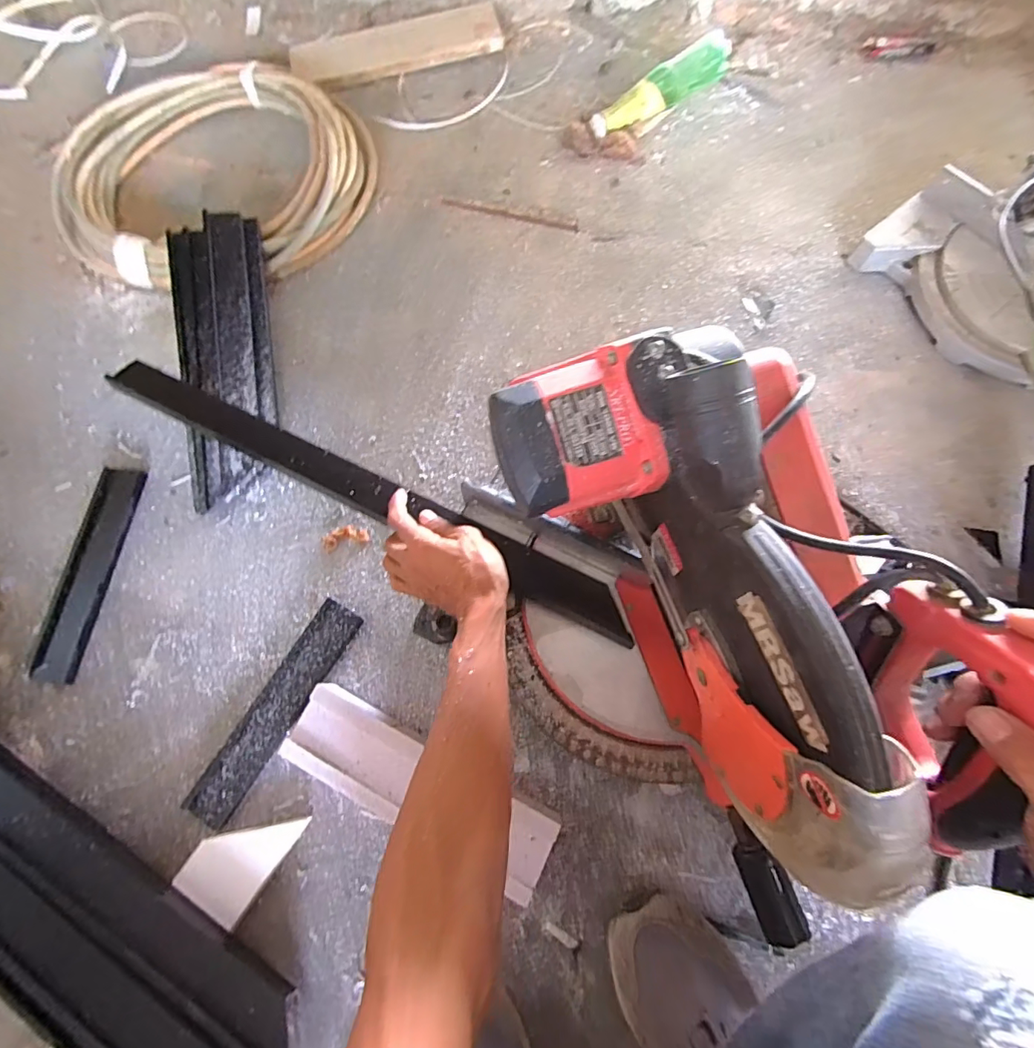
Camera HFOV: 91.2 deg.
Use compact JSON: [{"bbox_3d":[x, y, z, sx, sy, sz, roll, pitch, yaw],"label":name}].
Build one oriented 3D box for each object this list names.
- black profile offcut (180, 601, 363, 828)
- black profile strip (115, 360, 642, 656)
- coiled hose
[{"bbox_3d":[-0.260,0.202,0.555,0.050,0.024,0.248,30,76,10],"label":"black profile offcut"},{"bbox_3d":[-0.171,-0.042,0.540,0.626,0.042,0.057,26,76,8],"label":"black profile strip"},{"bbox_3d":[-0.460,-0.557,0.787,0.462,0.056,0.436,0,73,2],"label":"coiled hose"}]

